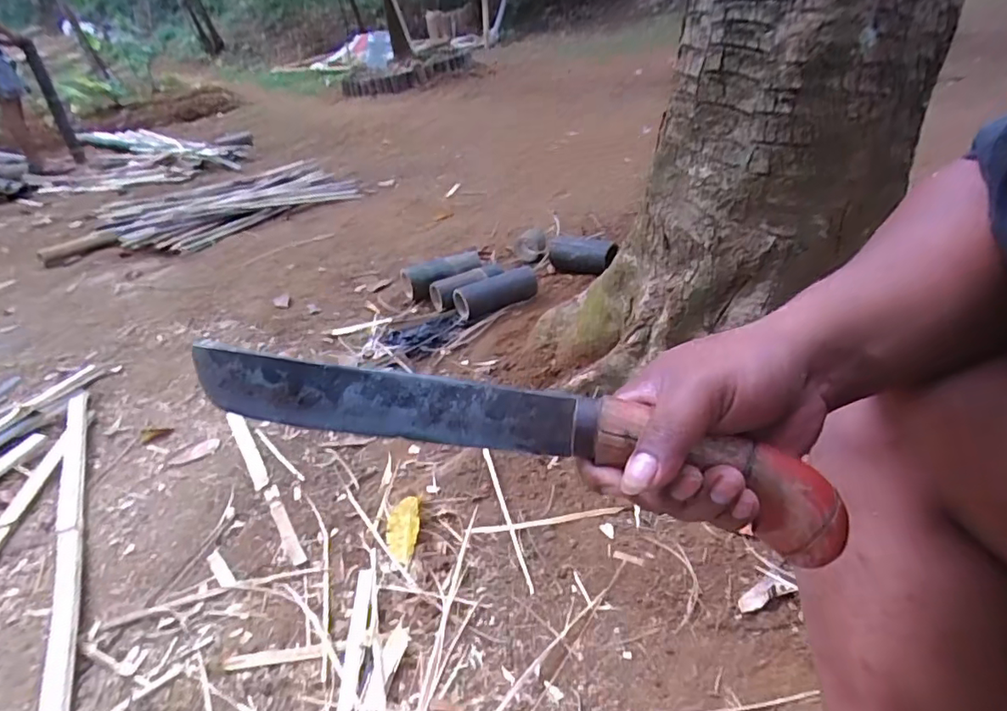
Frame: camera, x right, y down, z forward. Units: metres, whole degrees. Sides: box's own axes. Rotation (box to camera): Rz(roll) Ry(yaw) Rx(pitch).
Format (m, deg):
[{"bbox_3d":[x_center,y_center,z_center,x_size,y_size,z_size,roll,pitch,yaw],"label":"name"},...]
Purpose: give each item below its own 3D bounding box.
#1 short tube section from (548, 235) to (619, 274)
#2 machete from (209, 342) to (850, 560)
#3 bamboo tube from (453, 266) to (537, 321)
[{"bbox_3d":[0.247,-0.317,1.788,0.233,0.109,0.094,11,37,26],"label":"short tube section"},{"bbox_3d":[-0.002,0.040,0.294,0.336,0.046,0.029,11,35,9],"label":"machete"},{"bbox_3d":[-0.018,-0.194,1.680,0.287,0.074,0.102,-24,36,-24],"label":"bamboo tube"}]

